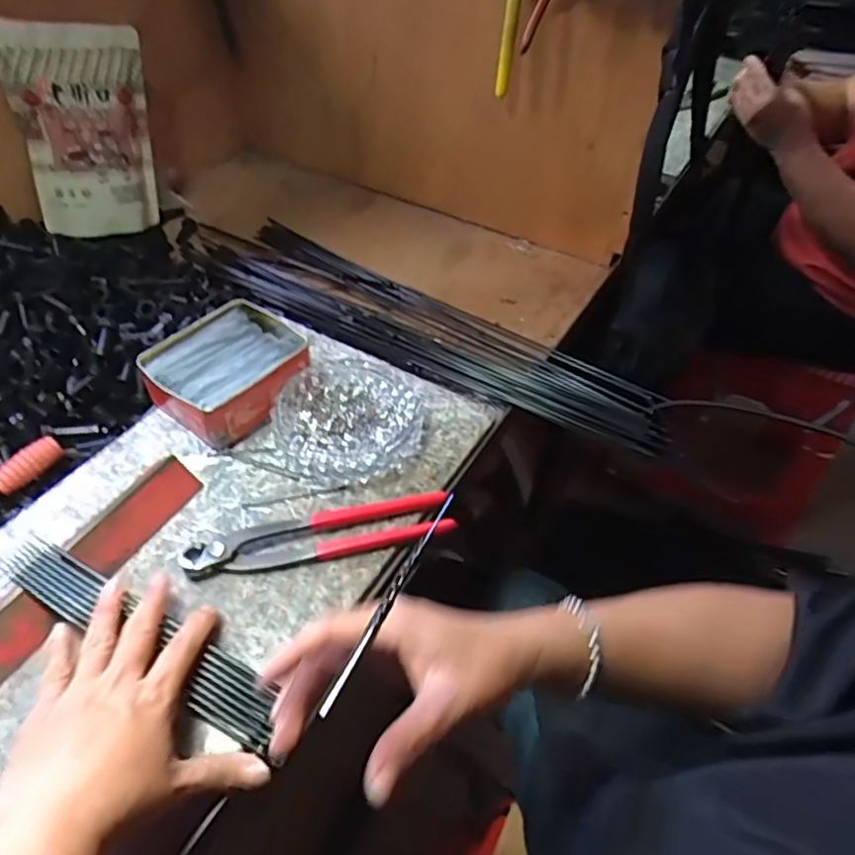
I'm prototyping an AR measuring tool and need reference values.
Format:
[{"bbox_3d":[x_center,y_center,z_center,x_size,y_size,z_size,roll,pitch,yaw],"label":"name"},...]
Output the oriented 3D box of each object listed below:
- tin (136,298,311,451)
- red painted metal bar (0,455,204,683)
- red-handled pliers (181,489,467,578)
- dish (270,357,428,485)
[{"bbox_3d":[-0.174,-0.052,0.555,0.105,0.045,0.131,31,53,22],"label":"tin"},{"bbox_3d":[-0.248,0.105,0.422,0.031,0.030,0.230,22,50,15],"label":"red painted metal bar"},{"bbox_3d":[-0.078,0.077,0.463,0.194,0.017,0.044,-8,49,-11],"label":"red-handled pliers"},{"bbox_3d":[-0.067,-0.007,0.530,0.121,0.028,0.118,2,48,-2],"label":"dish"}]

